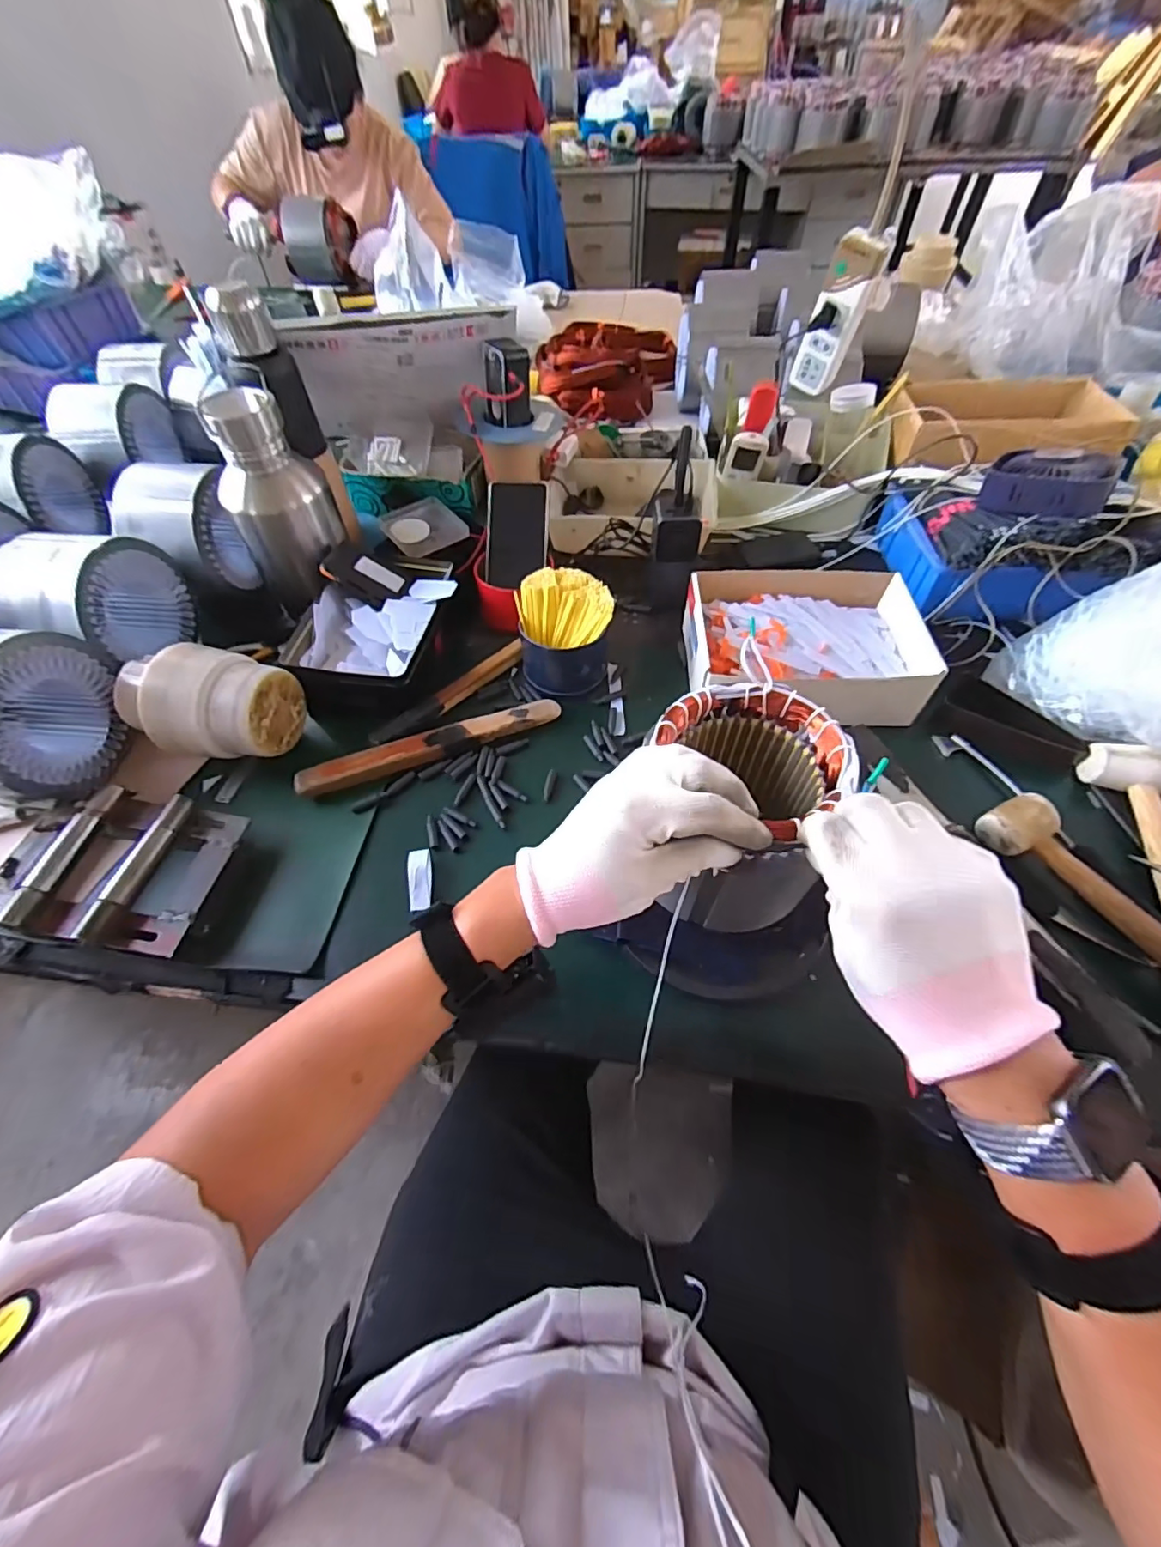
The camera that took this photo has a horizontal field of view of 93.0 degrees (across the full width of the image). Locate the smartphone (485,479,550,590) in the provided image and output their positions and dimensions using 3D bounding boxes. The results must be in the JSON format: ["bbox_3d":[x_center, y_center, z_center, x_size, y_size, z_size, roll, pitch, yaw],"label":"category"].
[{"bbox_3d":[-0.080,-0.301,0.698,0.077,0.015,0.131,3,93,2],"label":"smartphone"}]

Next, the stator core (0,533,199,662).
[{"bbox_3d":[-0.537,-0.196,0.617,0.106,0.124,0.154,7,56,7],"label":"stator core"}]

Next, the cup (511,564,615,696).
[{"bbox_3d":[-0.017,-0.159,0.627,0.100,0.099,0.093,-1,56,1],"label":"cup"}]

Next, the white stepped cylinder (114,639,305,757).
[{"bbox_3d":[-0.376,-0.069,0.556,0.155,0.096,0.108,10,57,8],"label":"white stepped cylinder"}]

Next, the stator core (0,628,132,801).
[{"bbox_3d":[-0.544,-0.060,0.528,0.113,0.134,0.152,2,56,3],"label":"stator core"}]

